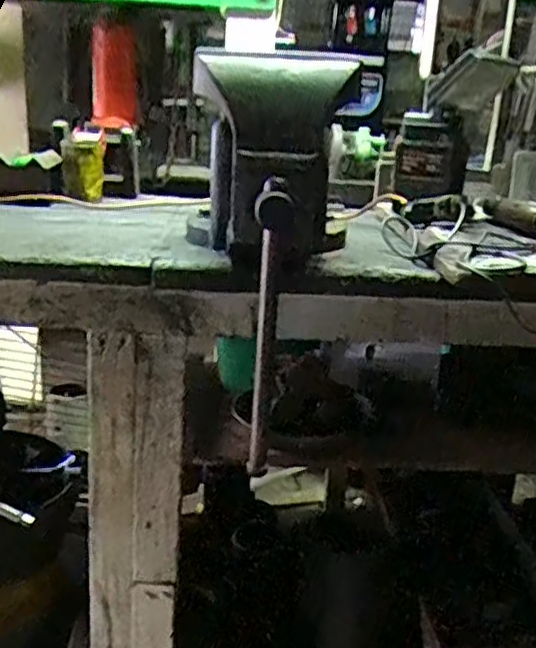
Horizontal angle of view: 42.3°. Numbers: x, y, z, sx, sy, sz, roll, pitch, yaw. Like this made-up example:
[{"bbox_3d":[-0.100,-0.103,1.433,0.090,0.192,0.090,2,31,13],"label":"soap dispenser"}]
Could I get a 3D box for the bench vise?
[{"bbox_3d":[-0.007,-0.107,0.893,0.166,0.444,0.273,2,18,-4],"label":"bench vise"}]

